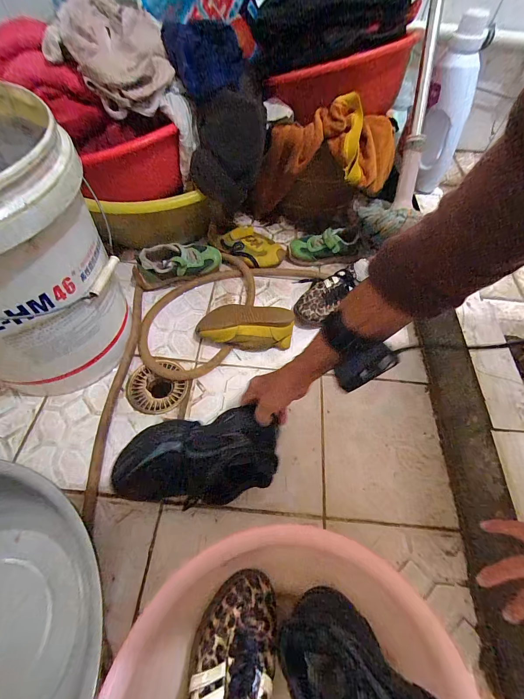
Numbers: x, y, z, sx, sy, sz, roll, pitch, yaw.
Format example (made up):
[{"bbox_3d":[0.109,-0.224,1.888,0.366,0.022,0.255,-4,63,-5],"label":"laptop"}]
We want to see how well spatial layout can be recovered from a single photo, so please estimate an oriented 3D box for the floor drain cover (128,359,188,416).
[{"bbox_3d":[-0.200,0.071,0.580,0.107,0.012,0.107,-21,60,-16],"label":"floor drain cover"}]

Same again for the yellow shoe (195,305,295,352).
[{"bbox_3d":[-0.034,-0.049,0.629,0.196,0.066,0.089,5,57,0],"label":"yellow shoe"}]

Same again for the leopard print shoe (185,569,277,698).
[{"bbox_3d":[-0.036,0.389,0.344,0.097,0.073,0.218,4,58,-1],"label":"leopard print shoe"}]

